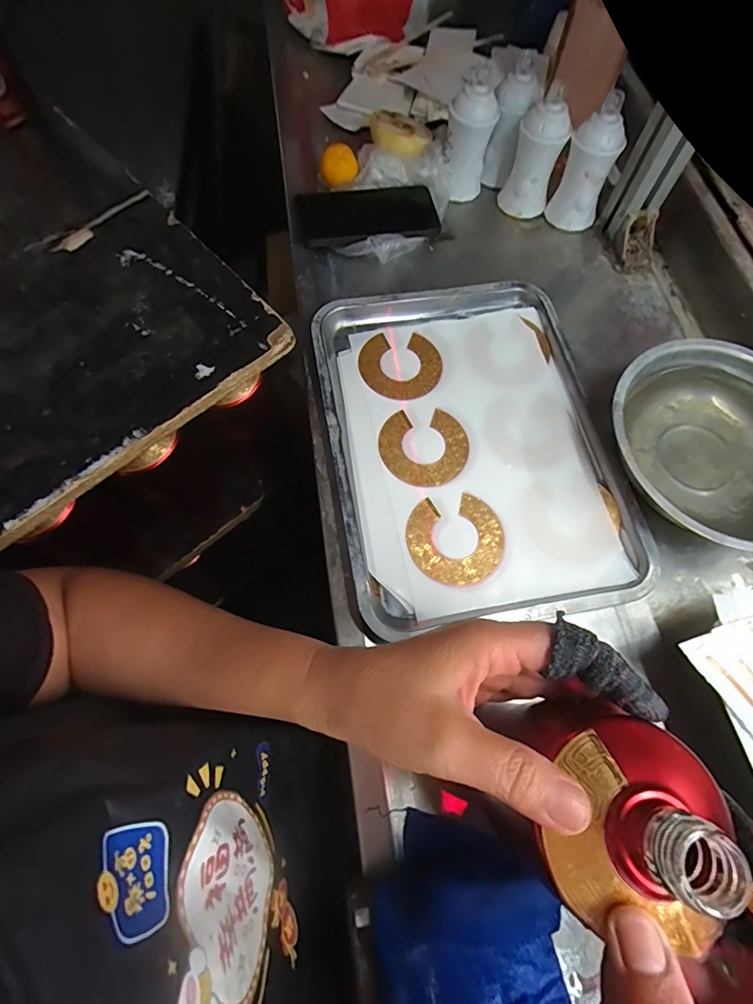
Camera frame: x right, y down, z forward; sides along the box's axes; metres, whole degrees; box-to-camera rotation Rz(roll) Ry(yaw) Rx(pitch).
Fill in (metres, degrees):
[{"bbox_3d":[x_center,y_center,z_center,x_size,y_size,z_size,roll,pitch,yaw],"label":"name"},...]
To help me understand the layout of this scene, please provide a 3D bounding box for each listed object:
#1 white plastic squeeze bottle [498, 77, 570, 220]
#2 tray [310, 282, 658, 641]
[{"bbox_3d":[0.182,-0.394,0.506,0.055,0.109,0.056,17,70,9],"label":"white plastic squeeze bottle"},{"bbox_3d":[0.085,-0.062,0.414,0.254,0.038,0.334,-10,69,-2],"label":"tray"}]

